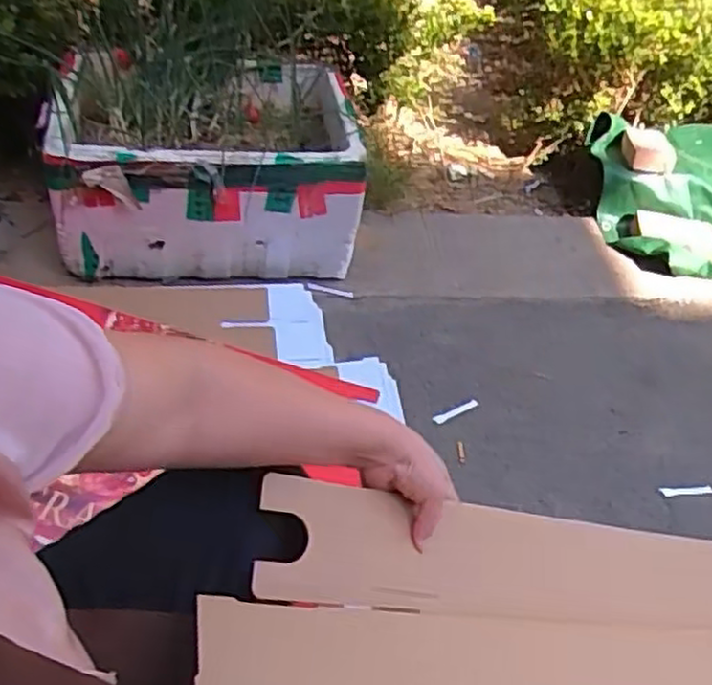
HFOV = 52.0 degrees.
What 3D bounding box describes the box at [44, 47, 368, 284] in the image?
[{"bbox_3d":[-0.318,-0.376,1.553,0.584,0.298,0.427,-3,49,-14],"label":"box"}]

